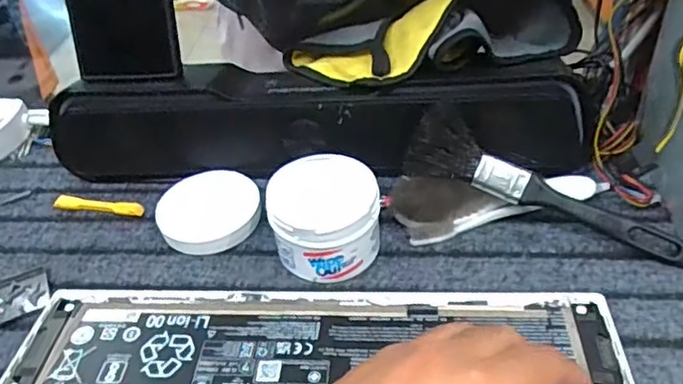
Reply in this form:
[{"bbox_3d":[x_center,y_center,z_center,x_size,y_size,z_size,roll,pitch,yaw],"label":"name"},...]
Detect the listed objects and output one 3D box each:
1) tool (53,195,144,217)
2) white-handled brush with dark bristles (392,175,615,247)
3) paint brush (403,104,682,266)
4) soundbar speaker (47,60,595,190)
[{"bbox_3d":[-0.198,0.011,0.485,0.080,0.007,0.014,5,41,13],"label":"tool"},{"bbox_3d":[0.116,0.004,0.429,0.154,0.038,0.036,-8,40,-2],"label":"white-handled brush with dark bristles"},{"bbox_3d":[0.143,-0.001,0.409,0.202,0.034,0.040,24,47,12],"label":"paint brush"},{"bbox_3d":[-0.023,-0.051,0.475,0.422,0.084,0.072,3,41,11],"label":"soundbar speaker"}]

